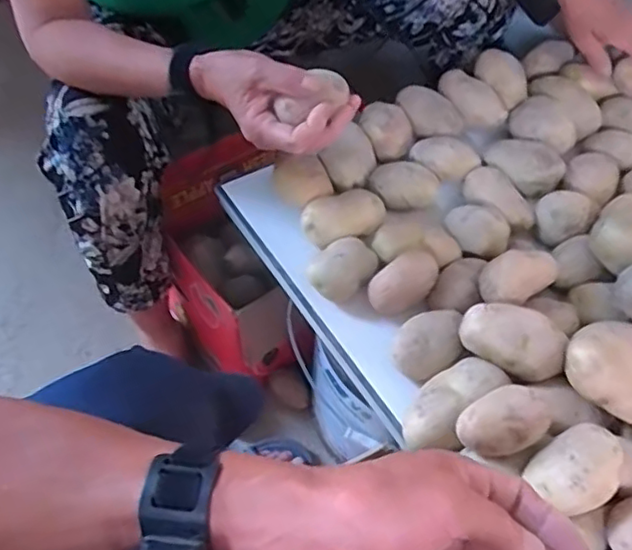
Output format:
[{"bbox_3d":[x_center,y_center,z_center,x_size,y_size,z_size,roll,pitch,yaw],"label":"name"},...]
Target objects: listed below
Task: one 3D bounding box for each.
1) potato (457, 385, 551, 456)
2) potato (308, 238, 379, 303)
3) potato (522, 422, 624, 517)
[{"bbox_3d":[0.134,0.109,0.457,0.063,0.039,0.042,-21,60,-18],"label":"potato"},{"bbox_3d":[0.025,-0.004,0.579,0.048,0.038,0.065,37,61,18],"label":"potato"},{"bbox_3d":[0.184,0.139,0.442,0.067,0.038,0.048,-28,63,-21],"label":"potato"}]

